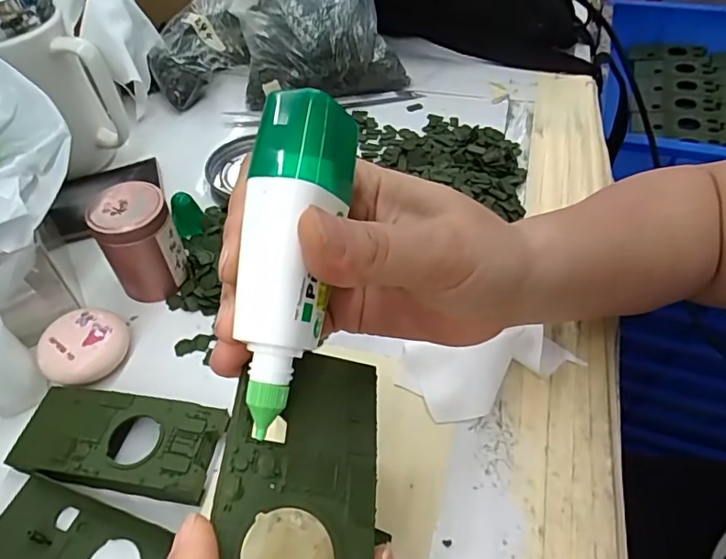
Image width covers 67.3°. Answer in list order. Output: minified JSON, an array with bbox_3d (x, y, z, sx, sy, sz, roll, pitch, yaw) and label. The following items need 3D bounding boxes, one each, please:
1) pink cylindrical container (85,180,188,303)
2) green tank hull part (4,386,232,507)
[{"bbox_3d":[-0.138,-0.023,0.341,0.044,0.065,0.040,-1,50,1],"label":"pink cylindrical container"},{"bbox_3d":[-0.125,0.084,0.280,0.106,0.021,0.048,8,51,8],"label":"green tank hull part"}]

